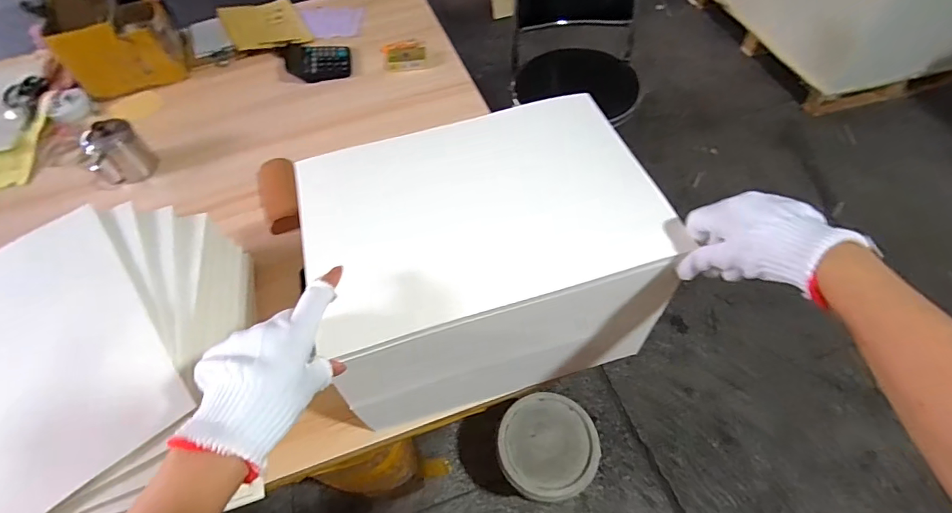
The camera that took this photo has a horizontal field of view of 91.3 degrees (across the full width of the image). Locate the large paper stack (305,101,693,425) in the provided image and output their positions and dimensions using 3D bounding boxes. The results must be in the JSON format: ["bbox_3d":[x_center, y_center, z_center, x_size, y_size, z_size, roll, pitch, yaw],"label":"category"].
[{"bbox_3d":[0.001,-0.005,0.616,0.372,0.256,0.290,-15,55,-7],"label":"large paper stack"}]

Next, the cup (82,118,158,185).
[{"bbox_3d":[-0.702,-0.206,0.913,0.096,0.102,0.088,-37,61,-19],"label":"cup"}]

